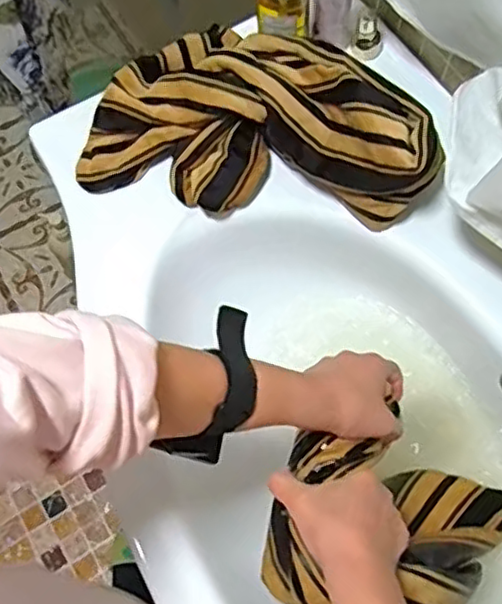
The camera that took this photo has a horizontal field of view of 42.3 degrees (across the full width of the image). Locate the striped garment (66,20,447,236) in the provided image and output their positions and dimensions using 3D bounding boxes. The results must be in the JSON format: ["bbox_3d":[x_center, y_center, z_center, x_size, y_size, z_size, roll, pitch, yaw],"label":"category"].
[{"bbox_3d":[0.010,-0.190,0.645,0.345,0.095,0.194,13,69,7],"label":"striped garment"}]

